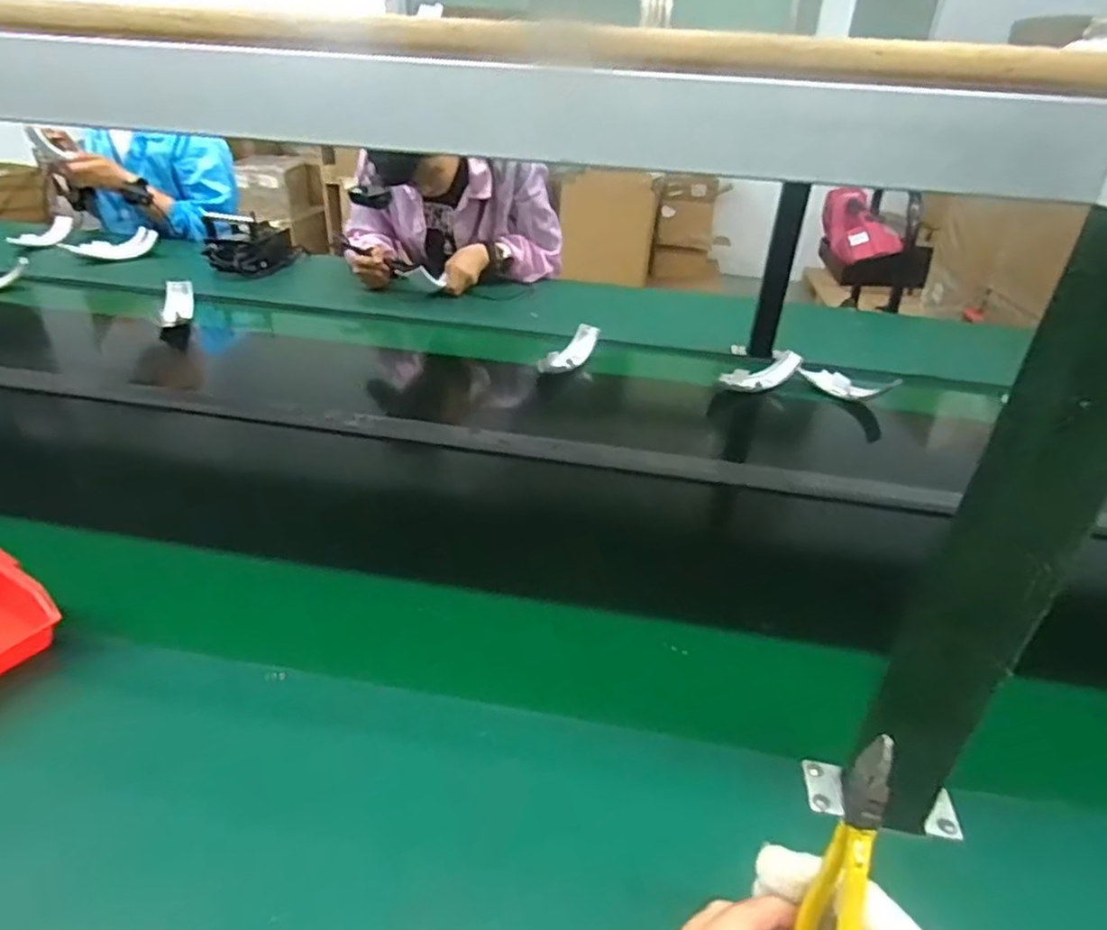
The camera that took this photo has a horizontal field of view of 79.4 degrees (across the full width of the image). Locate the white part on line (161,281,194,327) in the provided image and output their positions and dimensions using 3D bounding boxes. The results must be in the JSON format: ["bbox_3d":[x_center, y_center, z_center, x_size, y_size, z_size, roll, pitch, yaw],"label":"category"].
[{"bbox_3d":[-0.702,-0.301,1.250,0.045,0.021,0.128,-6,52,-15],"label":"white part on line"}]

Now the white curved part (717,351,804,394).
[{"bbox_3d":[0.352,-0.152,1.136,0.146,0.049,0.032,-18,35,-9],"label":"white curved part"}]

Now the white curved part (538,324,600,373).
[{"bbox_3d":[0.030,-0.199,1.163,0.058,0.034,0.150,25,54,31],"label":"white curved part"}]

